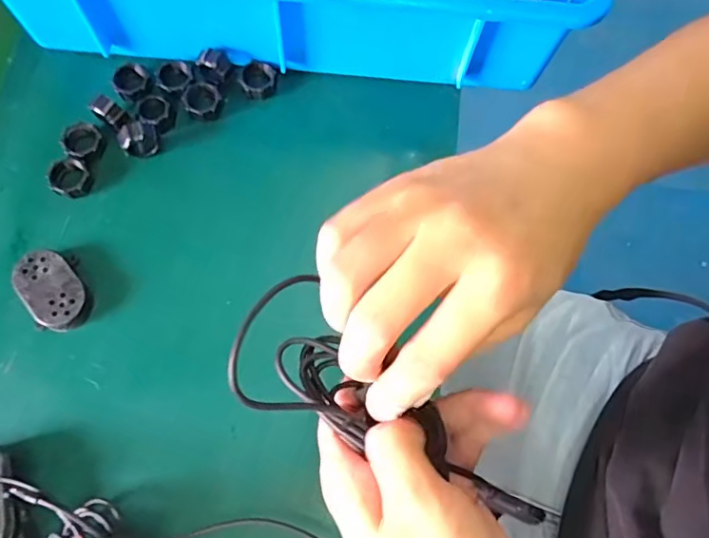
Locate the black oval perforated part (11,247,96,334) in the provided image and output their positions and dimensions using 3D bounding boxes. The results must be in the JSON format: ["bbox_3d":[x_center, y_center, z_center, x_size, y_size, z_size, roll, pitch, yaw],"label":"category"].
[{"bbox_3d":[-0.192,0.013,0.350,0.036,0.014,0.055,-34,75,-13],"label":"black oval perforated part"}]

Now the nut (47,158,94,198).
[{"bbox_3d":[-0.193,-0.063,0.374,0.026,0.009,0.027,1,70,-2],"label":"nut"}]

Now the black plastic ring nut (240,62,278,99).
[{"bbox_3d":[-0.071,-0.141,0.409,0.027,0.010,0.027,-2,70,-2],"label":"black plastic ring nut"}]

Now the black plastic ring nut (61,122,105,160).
[{"bbox_3d":[-0.190,-0.090,0.384,0.031,0.007,0.026,39,77,11],"label":"black plastic ring nut"}]

